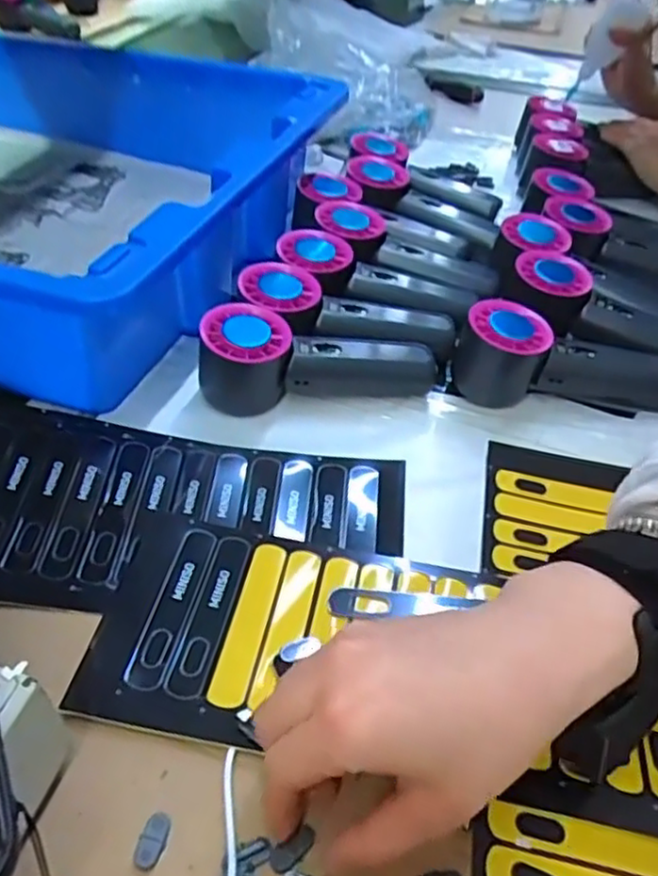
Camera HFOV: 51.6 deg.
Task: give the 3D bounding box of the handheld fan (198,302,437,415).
[{"bbox_3d":[-0.011,-0.050,0.471,0.161,0.053,0.059,1,43,-23],"label":"handheld fan"}]

